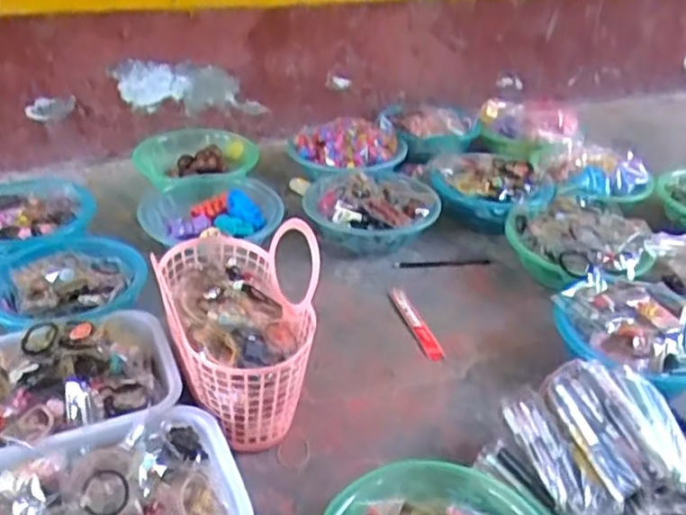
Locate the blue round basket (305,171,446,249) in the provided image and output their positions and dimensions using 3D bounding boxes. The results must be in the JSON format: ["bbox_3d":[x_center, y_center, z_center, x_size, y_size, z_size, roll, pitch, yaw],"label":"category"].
[{"bbox_3d":[0.053,-0.093,1.318,0.239,0.070,0.227,2,32,-1],"label":"blue round basket"}]

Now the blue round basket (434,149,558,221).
[{"bbox_3d":[0.279,-0.134,1.374,0.230,0.086,0.200,8,33,9],"label":"blue round basket"}]

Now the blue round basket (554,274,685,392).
[{"bbox_3d":[0.412,0.108,1.001,0.220,0.065,0.230,20,36,26],"label":"blue round basket"}]

